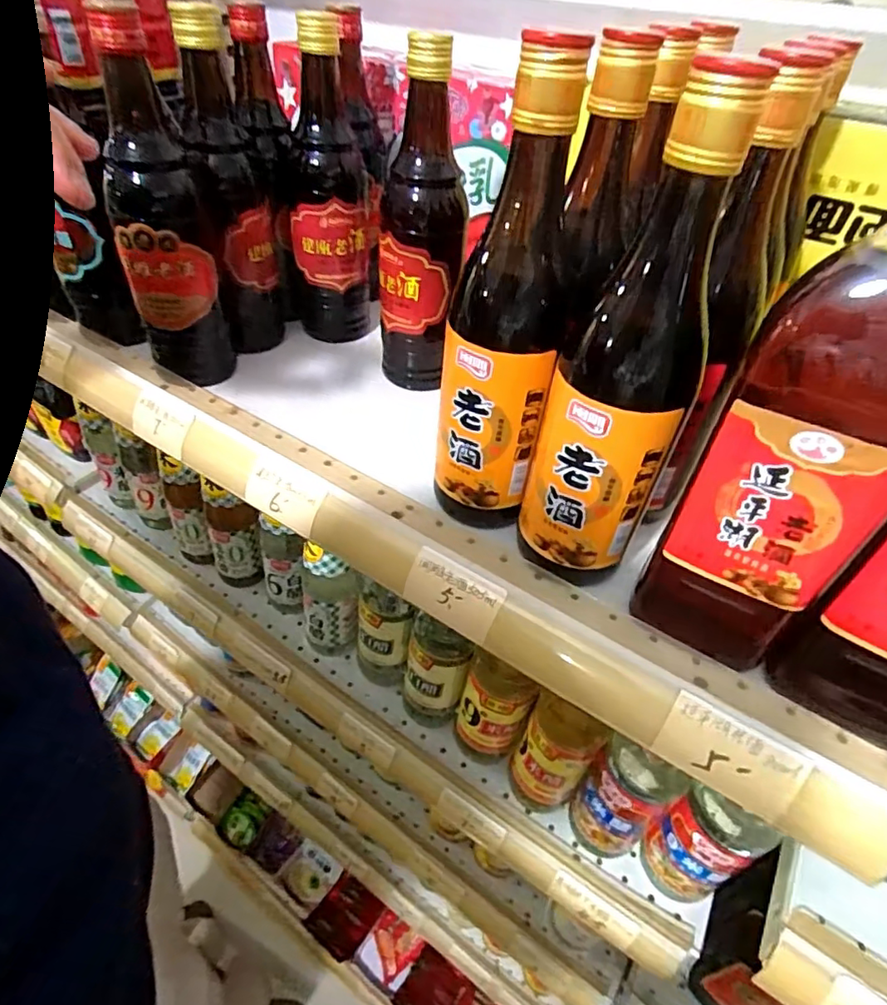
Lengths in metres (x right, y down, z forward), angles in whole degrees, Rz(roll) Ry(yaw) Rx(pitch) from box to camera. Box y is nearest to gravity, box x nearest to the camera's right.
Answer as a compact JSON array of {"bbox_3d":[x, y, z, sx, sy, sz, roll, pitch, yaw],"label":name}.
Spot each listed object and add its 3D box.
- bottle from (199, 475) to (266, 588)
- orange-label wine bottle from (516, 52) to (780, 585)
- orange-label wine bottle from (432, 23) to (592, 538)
[{"bbox_3d":[-0.247,0.033,0.666,0.058,0.159,0.046,-16,48,-20],"label":"bottle"},{"bbox_3d":[0.088,-0.061,0.280,0.067,0.241,0.065,18,45,13],"label":"orange-label wine bottle"},{"bbox_3d":[0.032,-0.098,0.312,0.067,0.239,0.069,11,44,6],"label":"orange-label wine bottle"}]

